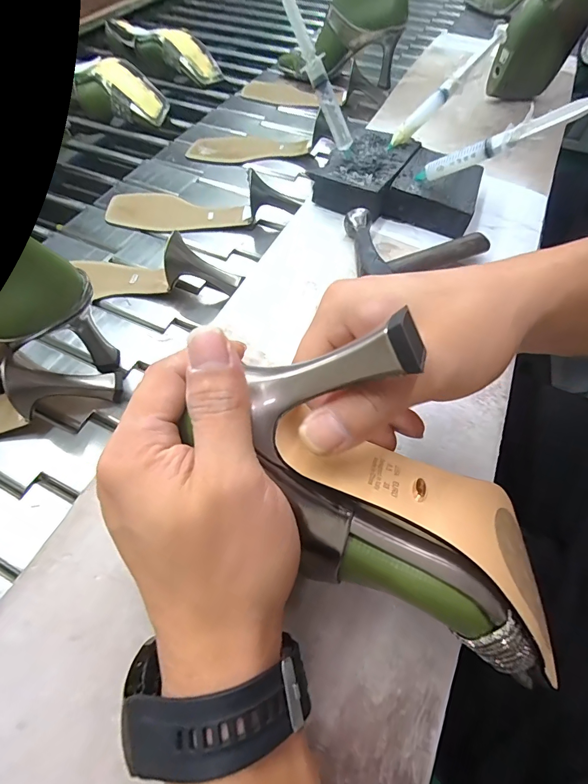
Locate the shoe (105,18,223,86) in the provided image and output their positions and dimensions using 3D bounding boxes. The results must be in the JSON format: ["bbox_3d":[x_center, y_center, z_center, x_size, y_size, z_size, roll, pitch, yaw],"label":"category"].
[{"bbox_3d":[-0.250,-0.649,0.747,0.239,0.070,0.084,30,58,12],"label":"shoe"}]

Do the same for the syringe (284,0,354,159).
[{"bbox_3d":[0.025,-0.318,0.388,0.023,0.162,0.021,6,47,50],"label":"syringe"}]

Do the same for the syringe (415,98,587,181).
[{"bbox_3d":[0.176,-0.219,0.345,0.019,0.020,0.169,-46,28,-25],"label":"syringe"}]

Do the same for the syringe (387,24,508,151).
[{"bbox_3d":[0.171,-0.339,0.438,0.175,0.027,0.020,-46,66,1],"label":"syringe"}]

